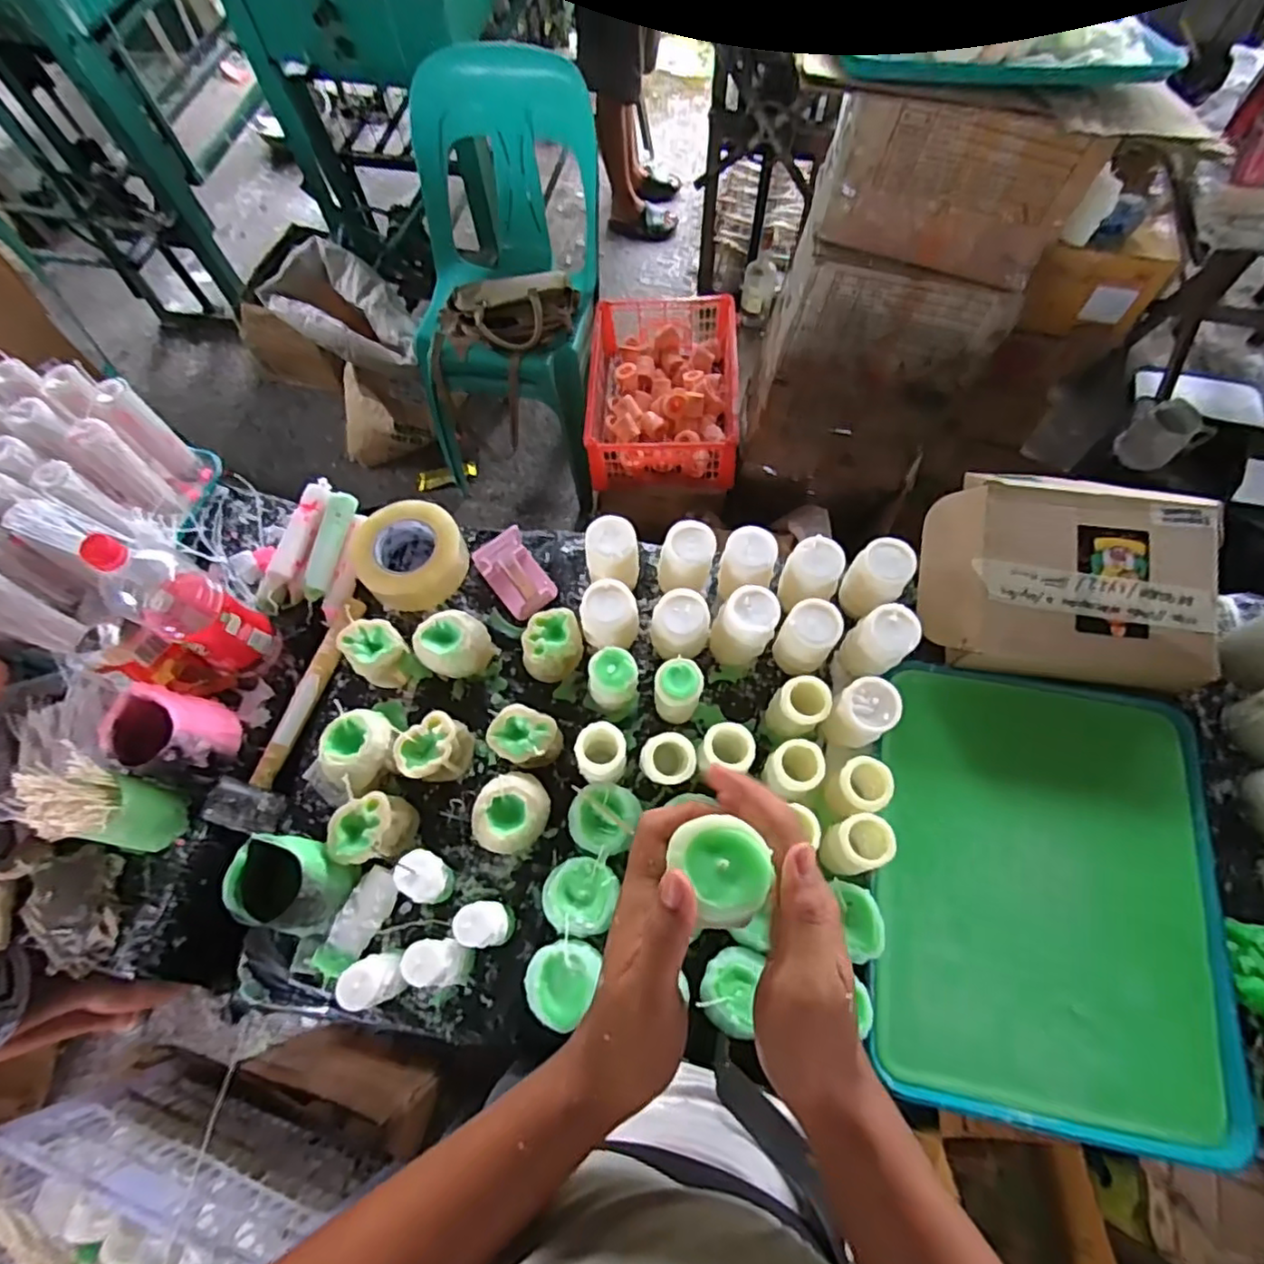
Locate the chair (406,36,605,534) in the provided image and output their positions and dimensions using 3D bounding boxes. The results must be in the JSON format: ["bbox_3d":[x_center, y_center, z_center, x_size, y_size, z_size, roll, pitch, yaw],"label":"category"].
[{"bbox_3d":[-0.244,-0.699,1.413,0.477,0.723,0.532,15,69,8],"label":"chair"}]

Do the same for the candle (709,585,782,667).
[{"bbox_3d":[0.128,-0.002,0.744,0.064,0.105,0.062,-1,67,2],"label":"candle"}]

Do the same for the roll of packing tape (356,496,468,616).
[{"bbox_3d":[-0.286,-0.102,0.823,0.130,0.055,0.143,-1,67,2],"label":"roll of packing tape"}]

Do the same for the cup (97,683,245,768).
[{"bbox_3d":[-0.499,0.111,0.707,0.083,0.111,0.086,7,68,5],"label":"cup"}]

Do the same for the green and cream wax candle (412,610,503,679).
[{"bbox_3d":[-0.207,0.020,0.762,0.072,0.083,0.074,-1,67,2],"label":"green and cream wax candle"}]

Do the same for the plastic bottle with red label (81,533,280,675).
[{"bbox_3d":[-0.485,-0.029,0.691,0.092,0.242,0.078,25,70,12],"label":"plastic bottle with red label"}]

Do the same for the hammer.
[{"bbox_3d":[-0.386,0.090,0.757,0.070,0.041,0.293,19,69,9],"label":"hammer"}]

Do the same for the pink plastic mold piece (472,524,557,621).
[{"bbox_3d":[-0.143,-0.075,0.791,0.069,0.085,0.087,-34,70,-12],"label":"pink plastic mold piece"}]

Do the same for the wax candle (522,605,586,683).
[{"bbox_3d":[-0.091,0.017,0.761,0.066,0.075,0.068,-1,67,2],"label":"wax candle"}]

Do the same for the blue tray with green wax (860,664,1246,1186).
[{"bbox_3d":[0.435,0.258,0.673,0.334,0.026,0.443,11,68,6],"label":"blue tray with green wax"}]

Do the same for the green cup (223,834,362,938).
[{"bbox_3d":[-0.336,0.254,0.648,0.080,0.111,0.084,-1,67,2],"label":"green cup"}]

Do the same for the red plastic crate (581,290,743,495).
[{"bbox_3d":[0.071,-0.541,1.438,0.317,0.127,0.450,2,67,3],"label":"red plastic crate"}]

